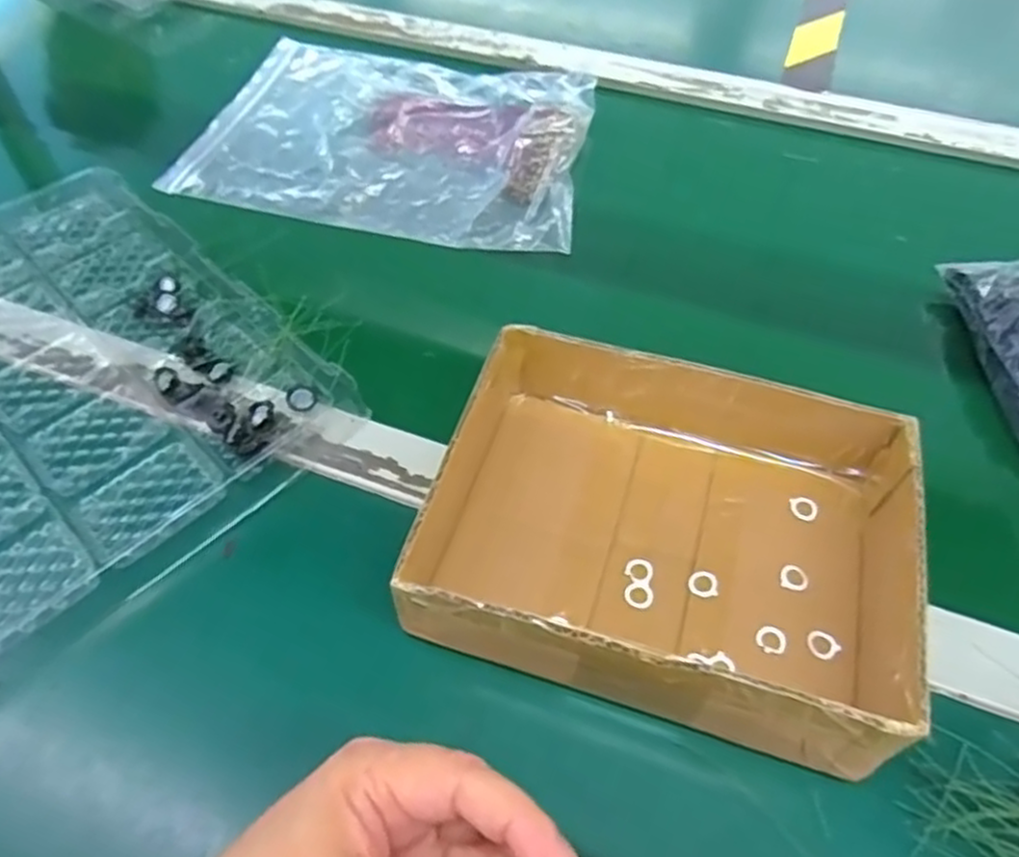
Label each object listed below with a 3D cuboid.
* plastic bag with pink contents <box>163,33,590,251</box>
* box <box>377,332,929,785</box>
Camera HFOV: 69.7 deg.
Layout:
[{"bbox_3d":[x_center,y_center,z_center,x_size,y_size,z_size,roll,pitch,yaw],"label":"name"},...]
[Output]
[{"bbox_3d":[-0.089,-0.235,0.574,0.324,0.035,0.224,15,55,12],"label":"plastic bag with pink contents"},{"bbox_3d":[0.071,0.046,0.341,0.205,0.062,0.157,14,55,12],"label":"box"}]

